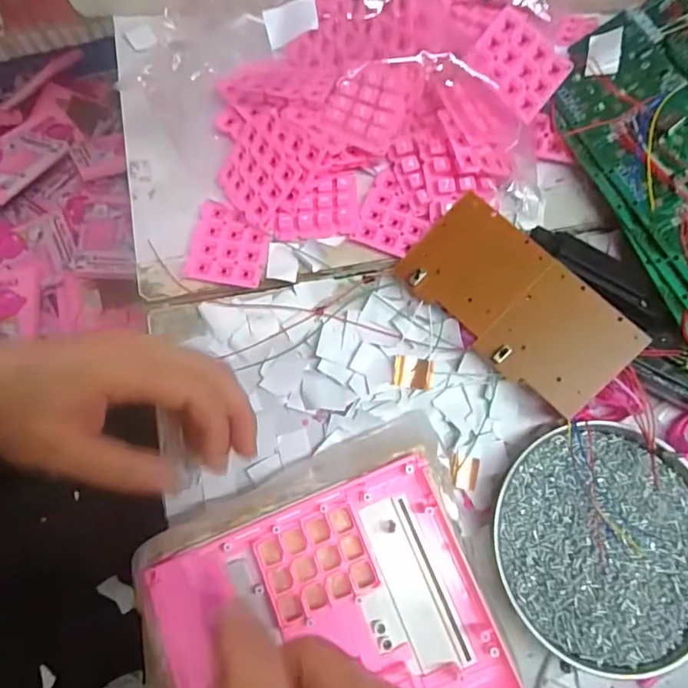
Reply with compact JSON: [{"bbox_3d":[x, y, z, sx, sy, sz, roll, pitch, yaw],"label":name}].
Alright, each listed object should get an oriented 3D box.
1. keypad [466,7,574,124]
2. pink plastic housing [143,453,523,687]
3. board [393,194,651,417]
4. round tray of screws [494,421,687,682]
[{"bbox_3d":[0.115,-0.184,0.342,0.058,0.008,0.049,39,85,-8],"label":"keypad"},{"bbox_3d":[-0.007,0.152,0.281,0.166,0.020,0.129,-21,78,-5],"label":"pink plastic housing"},{"bbox_3d":[0.108,-0.026,0.330,0.072,0.005,0.144,-46,75,6],"label":"board"},{"bbox_3d":[0.160,0.118,0.313,0.129,0.022,0.133,-4,74,-1],"label":"round tray of screws"}]

